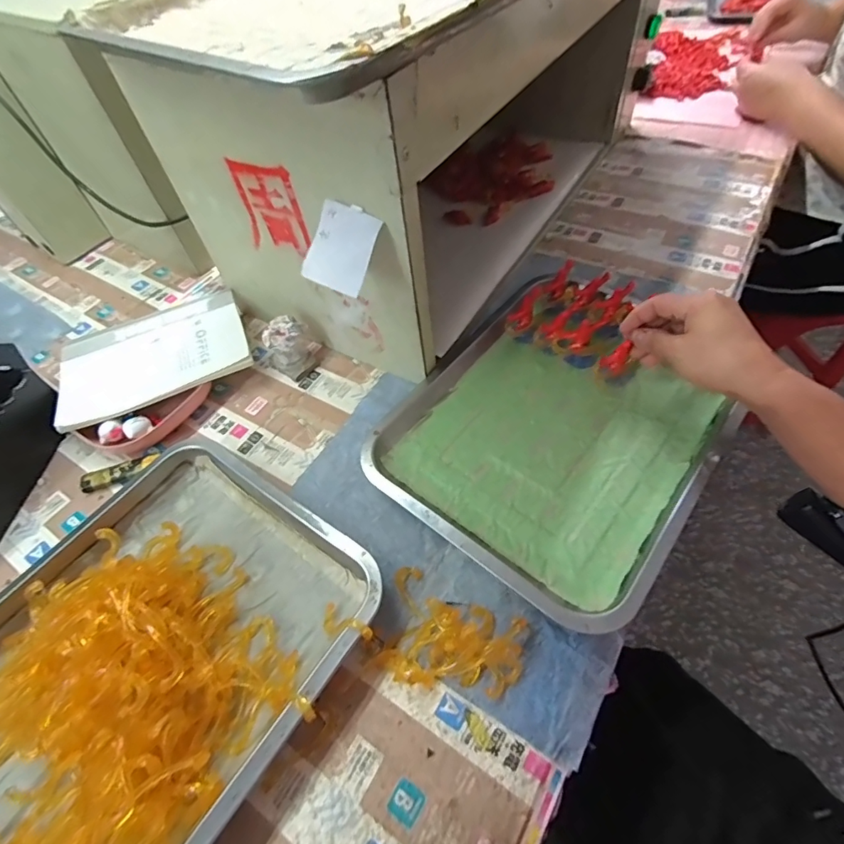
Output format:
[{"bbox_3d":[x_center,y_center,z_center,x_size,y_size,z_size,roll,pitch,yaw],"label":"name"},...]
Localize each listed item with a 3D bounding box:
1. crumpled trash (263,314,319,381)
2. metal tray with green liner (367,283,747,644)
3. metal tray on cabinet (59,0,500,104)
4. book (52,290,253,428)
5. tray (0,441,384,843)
[{"bbox_3d":[-0.143,-0.087,0.504,0.053,0.055,0.051,-38,60,-20],"label":"crumpled trash"},{"bbox_3d":[0.110,0.014,0.425,0.258,0.026,0.265,31,63,24],"label":"metal tray with green liner"},{"bbox_3d":[-0.073,-0.312,0.336,0.307,0.027,0.224,27,61,22],"label":"metal tray on cabinet"},{"bbox_3d":[-0.291,-0.075,0.500,0.193,0.012,0.131,-22,56,-10],"label":"book"},{"bbox_3d":[-0.221,0.180,0.320,0.264,0.057,0.342,30,62,24],"label":"tray"}]

